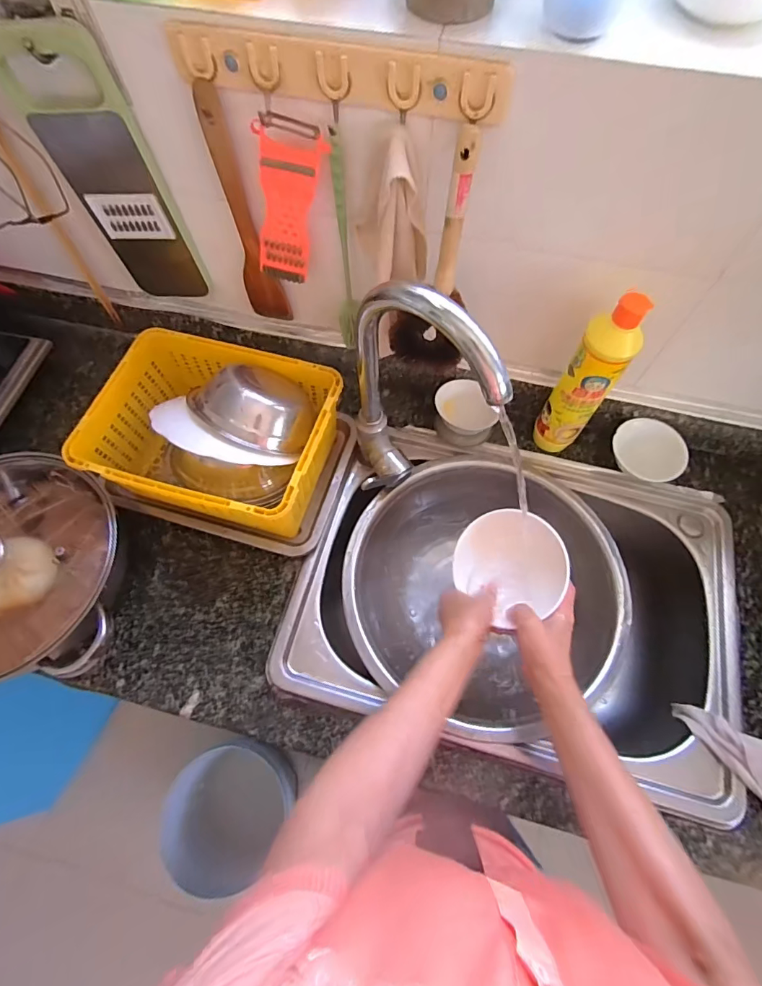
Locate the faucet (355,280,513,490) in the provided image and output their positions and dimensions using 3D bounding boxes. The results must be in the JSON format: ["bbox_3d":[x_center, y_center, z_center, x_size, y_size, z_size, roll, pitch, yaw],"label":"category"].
[{"bbox_3d":[0.029,-0.074,0.486,0.066,0.312,0.163,-38,71,-15],"label":"faucet"}]

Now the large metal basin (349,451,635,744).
[{"bbox_3d":[0.130,0.126,0.610,0.340,0.109,0.333,0,66,0],"label":"large metal basin"}]

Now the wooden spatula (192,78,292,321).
[{"bbox_3d":[-0.151,-0.308,0.525,0.055,0.272,0.013,9,65,2],"label":"wooden spatula"}]

